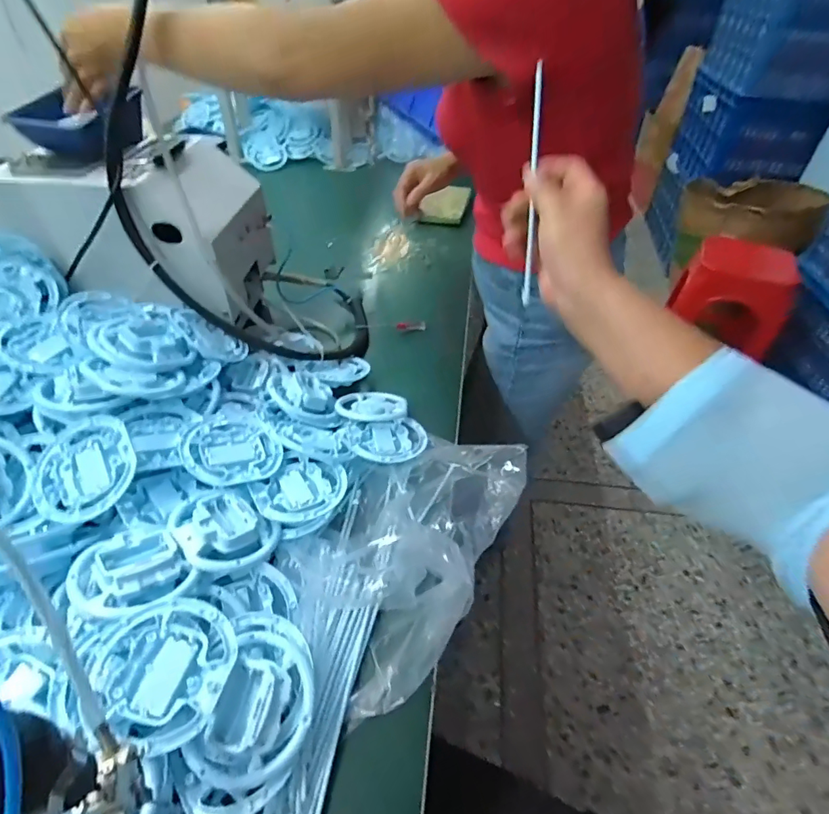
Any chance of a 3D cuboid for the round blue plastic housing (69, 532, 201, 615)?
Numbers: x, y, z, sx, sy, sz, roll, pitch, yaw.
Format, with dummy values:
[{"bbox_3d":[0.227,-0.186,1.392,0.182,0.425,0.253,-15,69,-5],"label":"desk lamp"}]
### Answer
[{"bbox_3d":[-0.248,0.141,0.415,0.085,0.021,0.082,1,42,-1],"label":"round blue plastic housing"}]

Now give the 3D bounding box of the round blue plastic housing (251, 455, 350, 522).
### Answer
[{"bbox_3d":[-0.124,0.089,0.517,0.086,0.018,0.092,1,42,-1],"label":"round blue plastic housing"}]

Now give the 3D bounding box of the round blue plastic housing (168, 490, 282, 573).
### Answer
[{"bbox_3d":[-0.186,0.120,0.470,0.089,0.034,0.080,34,51,30],"label":"round blue plastic housing"}]

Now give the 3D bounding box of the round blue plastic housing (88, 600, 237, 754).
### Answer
[{"bbox_3d":[-0.188,0.202,0.368,0.093,0.023,0.097,1,42,-1],"label":"round blue plastic housing"}]

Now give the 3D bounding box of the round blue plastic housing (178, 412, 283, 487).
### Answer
[{"bbox_3d":[-0.208,0.049,0.538,0.100,0.025,0.102,-9,48,-36],"label":"round blue plastic housing"}]

